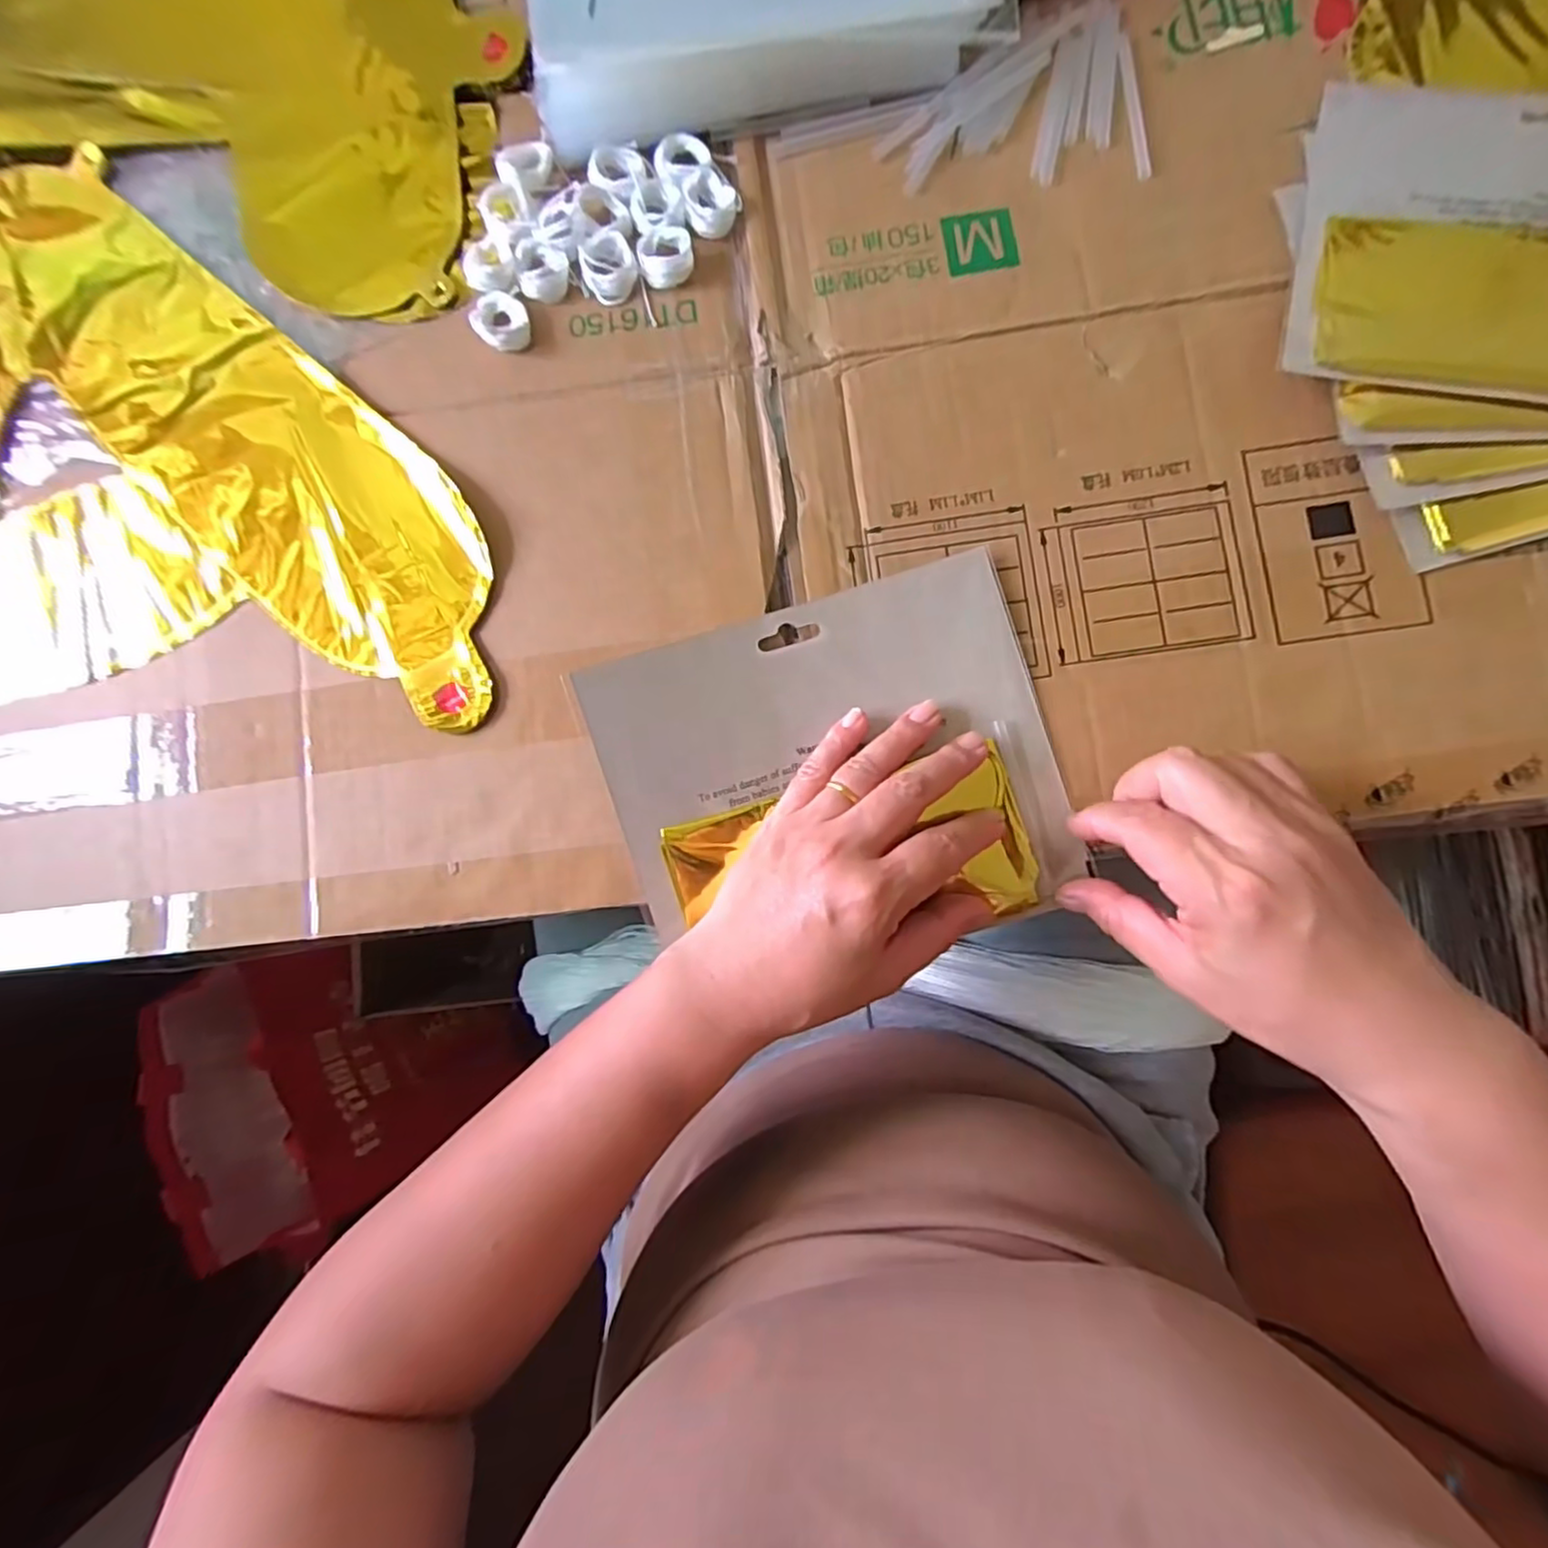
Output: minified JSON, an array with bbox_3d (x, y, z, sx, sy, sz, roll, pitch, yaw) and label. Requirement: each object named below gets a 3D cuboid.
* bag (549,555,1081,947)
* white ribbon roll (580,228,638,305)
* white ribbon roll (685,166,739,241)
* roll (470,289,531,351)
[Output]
[{"bbox_3d":[0.027,-0.001,0.307,0.195,0.027,0.150,-17,83,3],"label":"bag"},{"bbox_3d":[-0.081,-0.250,0.338,0.026,0.007,0.033,-17,83,3],"label":"white ribbon roll"},{"bbox_3d":[-0.032,-0.283,0.342,0.024,0.006,0.034,-14,83,3],"label":"white ribbon roll"},{"bbox_3d":[-0.133,-0.222,0.336,0.025,0.011,0.029,-14,83,3],"label":"roll"}]

